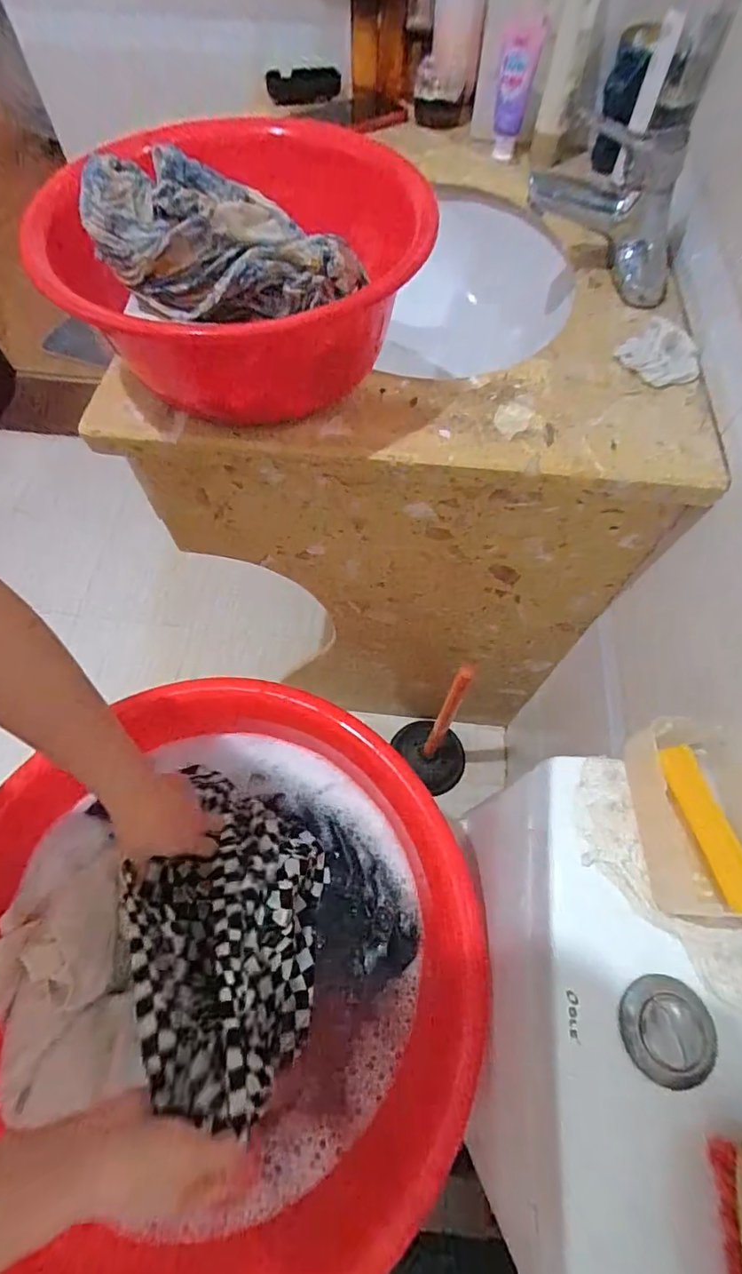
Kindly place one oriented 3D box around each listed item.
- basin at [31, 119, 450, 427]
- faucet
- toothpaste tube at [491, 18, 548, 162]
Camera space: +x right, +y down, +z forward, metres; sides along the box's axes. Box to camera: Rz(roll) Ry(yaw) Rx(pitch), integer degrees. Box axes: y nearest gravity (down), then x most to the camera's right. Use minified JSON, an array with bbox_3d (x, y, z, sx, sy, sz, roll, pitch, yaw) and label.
[{"bbox_3d":[-0.112,-0.329,0.450,0.304,0.146,0.327,8,63,4],"label":"basin"},{"bbox_3d":[0.241,-0.429,0.521,0.161,0.115,0.056,33,67,16],"label":"faucet"},{"bbox_3d":[0.172,-0.658,0.625,0.039,0.121,0.029,-3,63,-1],"label":"toothpaste tube"}]

